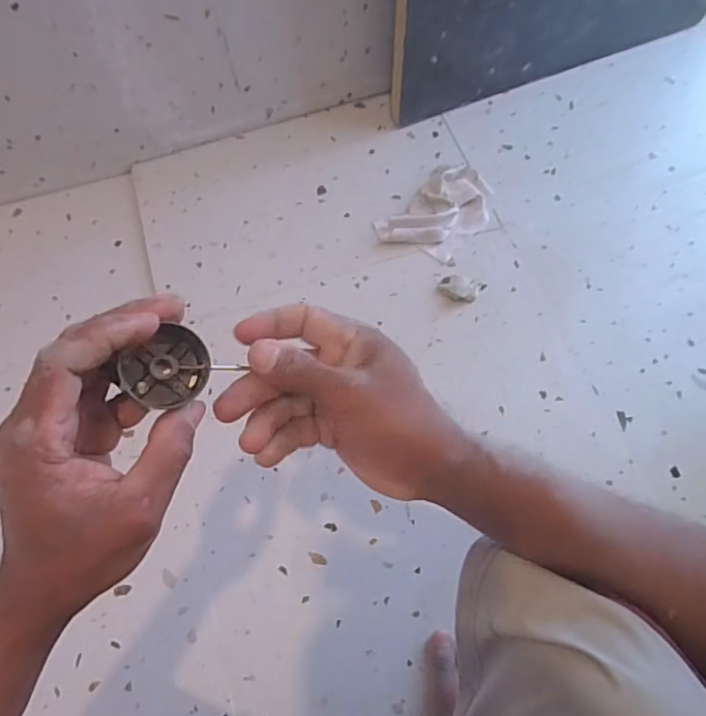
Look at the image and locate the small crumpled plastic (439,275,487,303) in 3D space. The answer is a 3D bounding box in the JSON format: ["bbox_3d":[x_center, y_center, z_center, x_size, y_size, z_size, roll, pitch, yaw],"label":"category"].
[{"bbox_3d":[0.176,-0.114,0.884,0.072,0.018,0.049,14,67,10],"label":"small crumpled plastic"}]

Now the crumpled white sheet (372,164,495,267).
[{"bbox_3d":[0.153,-0.258,0.948,0.142,0.028,0.205,34,72,17],"label":"crumpled white sheet"}]

